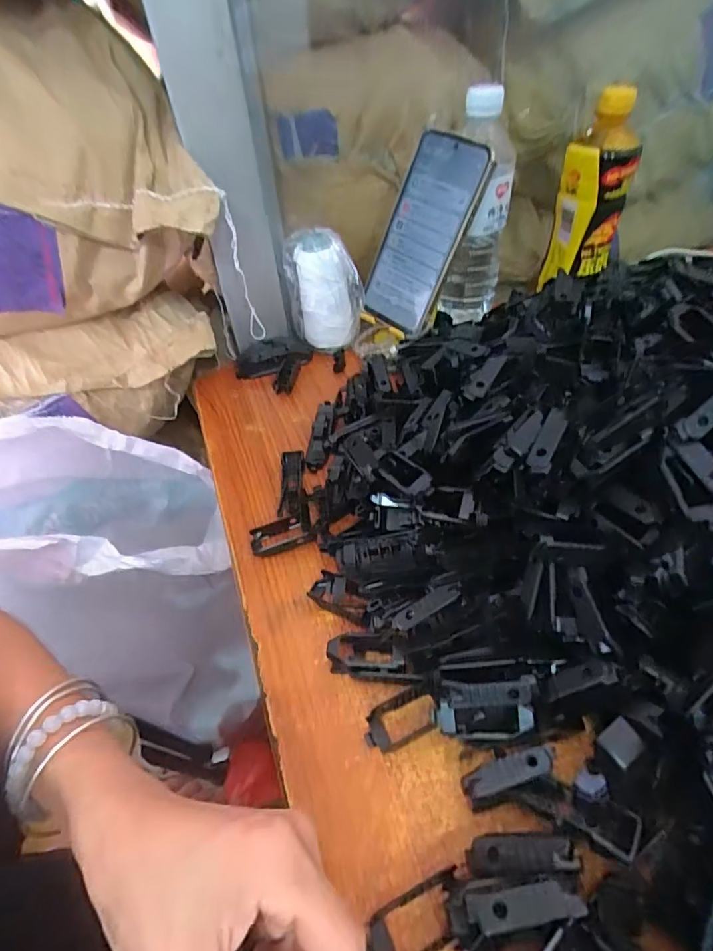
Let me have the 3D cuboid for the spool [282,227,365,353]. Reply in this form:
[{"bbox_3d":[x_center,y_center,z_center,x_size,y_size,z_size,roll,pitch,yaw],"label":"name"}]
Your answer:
[{"bbox_3d":[-0.033,-0.189,0.501,0.062,0.108,0.051,-24,49,-17],"label":"spool"}]

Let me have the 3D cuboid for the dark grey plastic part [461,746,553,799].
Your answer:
[{"bbox_3d":[0.073,0.145,0.237,0.044,0.006,0.013,-13,47,-7],"label":"dark grey plastic part"}]

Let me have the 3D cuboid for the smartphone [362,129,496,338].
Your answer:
[{"bbox_3d":[0.061,-0.224,0.460,0.079,0.165,0.014,39,32,28],"label":"smartphone"}]

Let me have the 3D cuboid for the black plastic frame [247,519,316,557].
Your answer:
[{"bbox_3d":[-0.056,0.045,0.361,0.044,0.012,0.022,-16,47,-10],"label":"black plastic frame"}]

